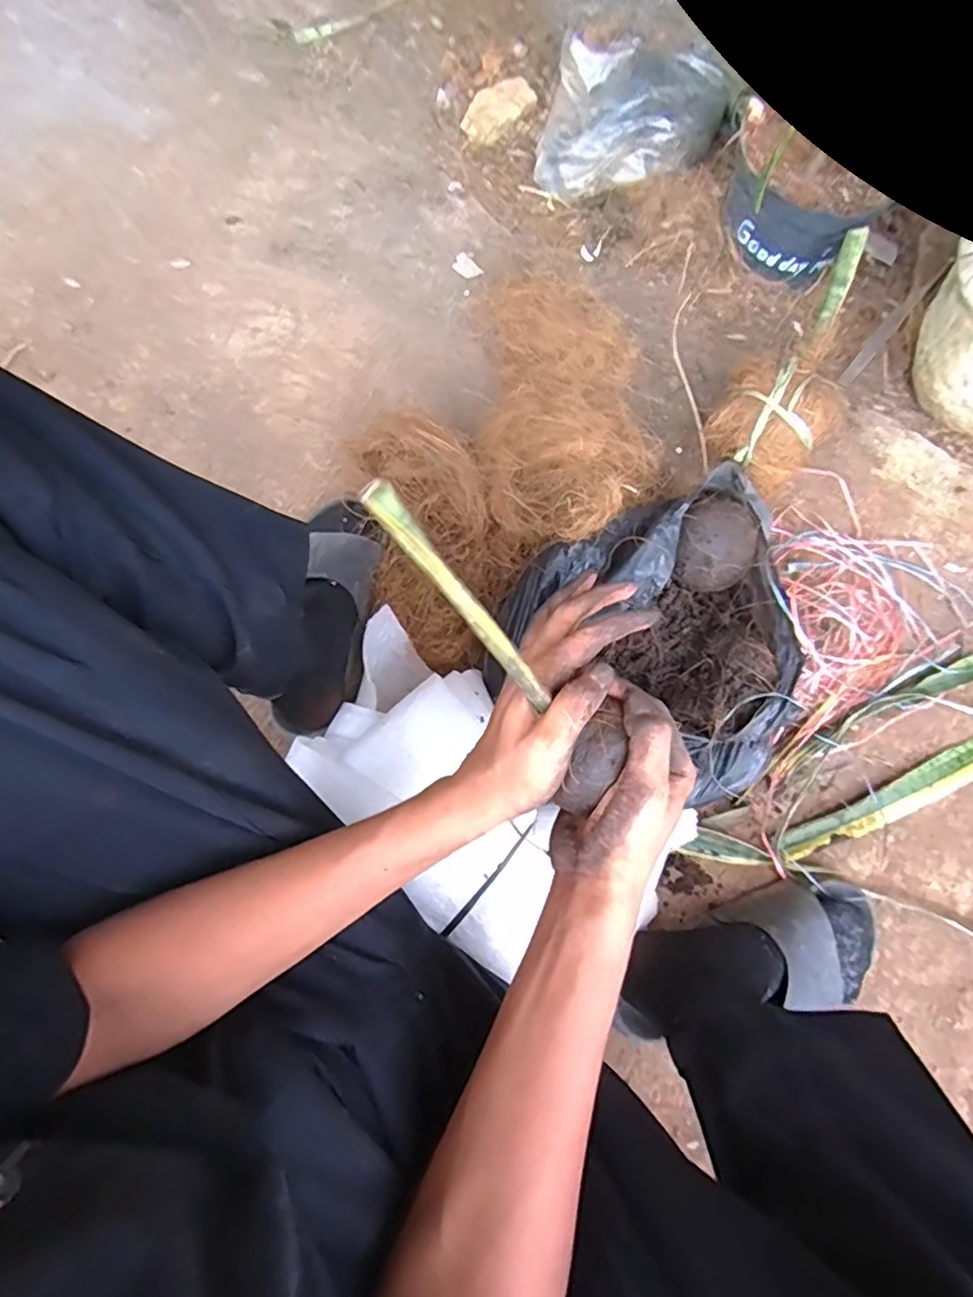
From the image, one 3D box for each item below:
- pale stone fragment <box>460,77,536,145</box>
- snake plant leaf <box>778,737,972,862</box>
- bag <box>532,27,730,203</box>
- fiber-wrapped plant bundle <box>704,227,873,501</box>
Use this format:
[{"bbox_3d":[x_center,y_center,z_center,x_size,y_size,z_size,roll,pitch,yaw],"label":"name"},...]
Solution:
[{"bbox_3d":[0.013,-0.683,0.757,0.094,0.021,0.063,-38,80,-8],"label":"pale stone fragment"},{"bbox_3d":[0.422,0.138,0.588,0.299,0.008,0.035,-25,78,-6],"label":"snake plant leaf"},{"bbox_3d":[0.172,-0.616,0.700,0.216,0.079,0.153,7,77,1],"label":"bag"},{"bbox_3d":[0.321,-0.281,0.619,0.103,0.103,0.246,31,79,6],"label":"fiber-wrapped plant bundle"}]

